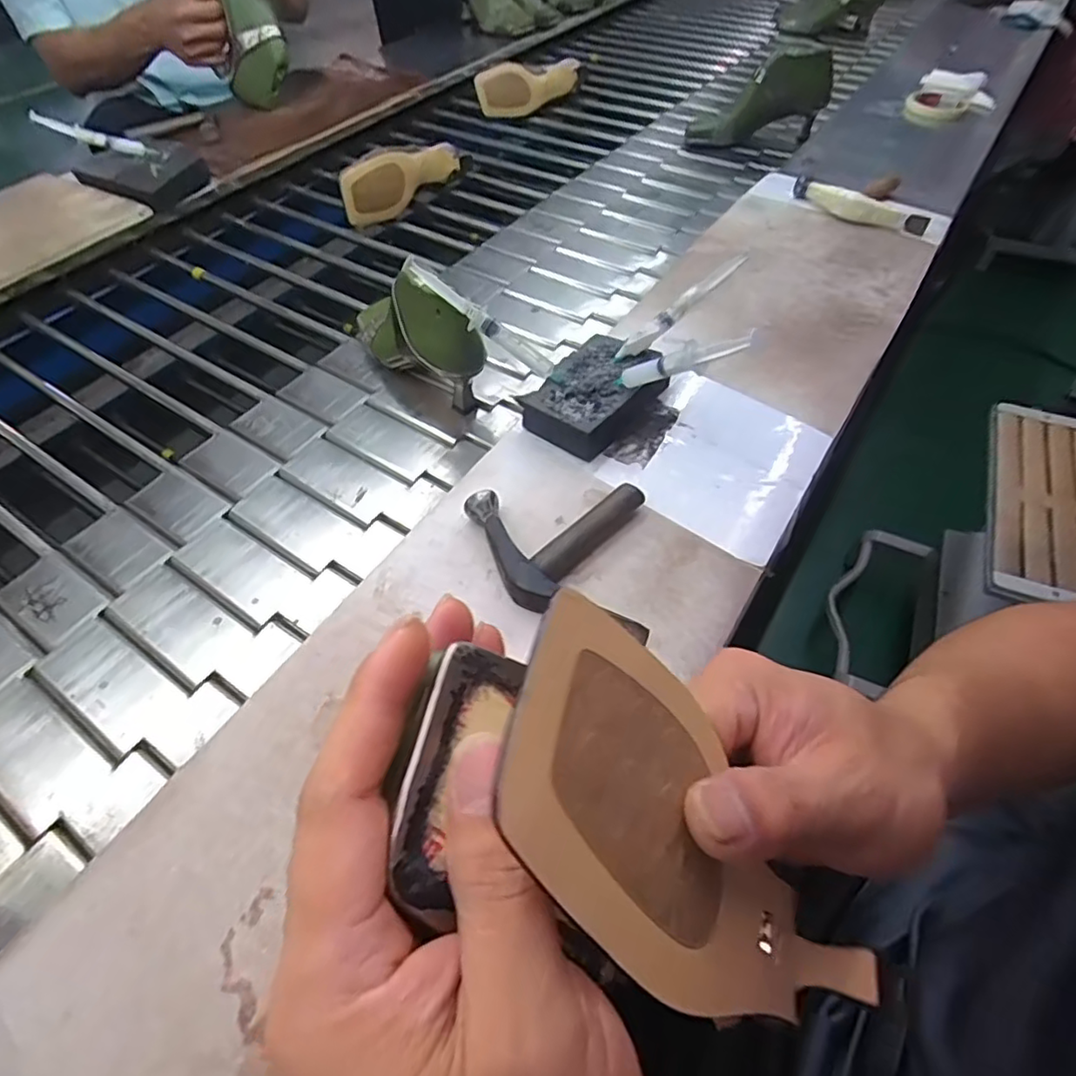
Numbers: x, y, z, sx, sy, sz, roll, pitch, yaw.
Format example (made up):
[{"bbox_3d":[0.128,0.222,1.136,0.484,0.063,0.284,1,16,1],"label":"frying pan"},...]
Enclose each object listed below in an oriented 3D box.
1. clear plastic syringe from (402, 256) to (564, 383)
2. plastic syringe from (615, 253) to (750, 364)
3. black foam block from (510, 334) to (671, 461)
[{"bbox_3d":[-0.048,-0.192,0.542,0.167,0.023,0.013,37,58,-3],"label":"clear plastic syringe"},{"bbox_3d":[0.126,-0.205,0.549,0.134,0.018,0.013,-37,53,17],"label":"plastic syringe"},{"bbox_3d":[0.057,-0.131,0.558,0.088,0.038,0.132,32,60,22],"label":"black foam block"}]

